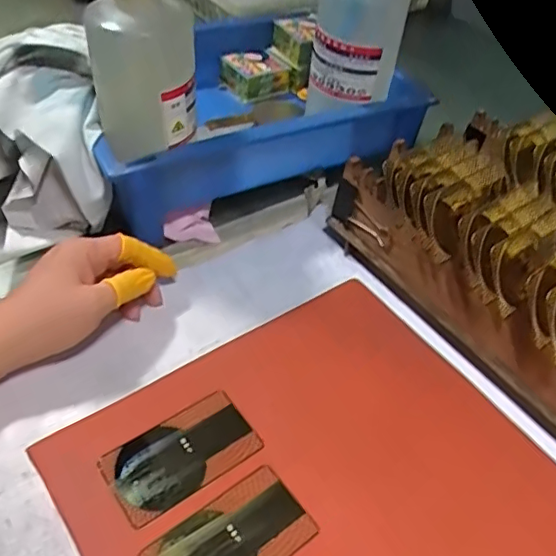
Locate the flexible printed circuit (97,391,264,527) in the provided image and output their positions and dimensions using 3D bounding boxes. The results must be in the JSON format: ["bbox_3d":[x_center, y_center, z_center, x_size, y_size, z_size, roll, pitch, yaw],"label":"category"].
[{"bbox_3d":[-0.055,0.103,0.331,0.085,0.004,0.048,-25,52,-29],"label":"flexible printed circuit"}]

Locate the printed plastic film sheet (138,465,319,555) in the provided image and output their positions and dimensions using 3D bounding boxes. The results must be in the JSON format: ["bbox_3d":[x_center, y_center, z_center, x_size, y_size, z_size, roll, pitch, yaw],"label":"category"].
[{"bbox_3d":[-0.025,0.139,0.298,0.084,0.004,0.048,-27,54,-29],"label":"printed plastic film sheet"}]

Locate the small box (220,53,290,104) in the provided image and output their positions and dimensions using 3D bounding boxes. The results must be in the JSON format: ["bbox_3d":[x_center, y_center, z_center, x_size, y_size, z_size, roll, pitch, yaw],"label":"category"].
[{"bbox_3d":[-0.023,-0.205,0.576,0.064,0.033,0.039,-21,51,-25],"label":"small box"}]

